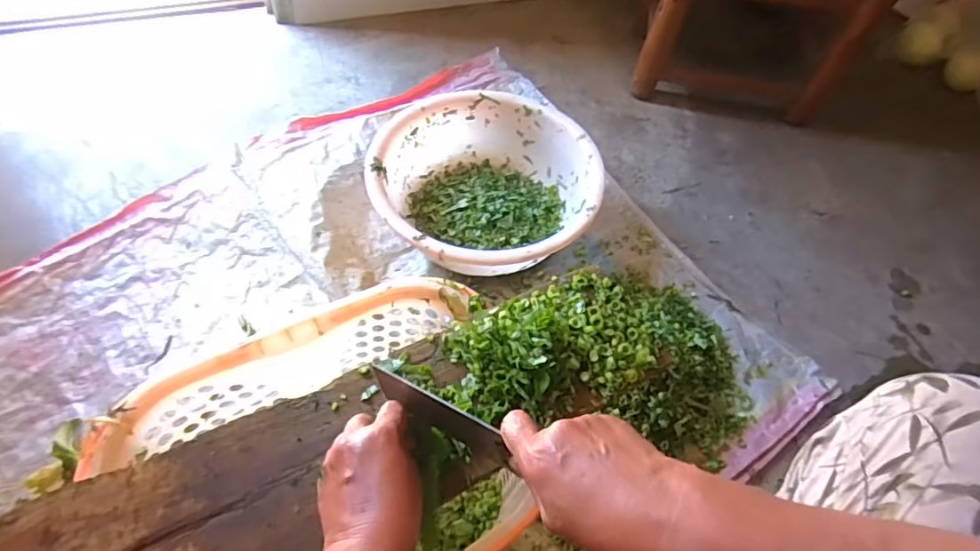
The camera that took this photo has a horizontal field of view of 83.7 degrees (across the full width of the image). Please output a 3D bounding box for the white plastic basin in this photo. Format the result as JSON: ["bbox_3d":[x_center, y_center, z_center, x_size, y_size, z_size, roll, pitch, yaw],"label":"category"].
[{"bbox_3d":[-0.010,-0.135,0.904,0.346,0.131,0.347,2,56,-3],"label":"white plastic basin"}]

